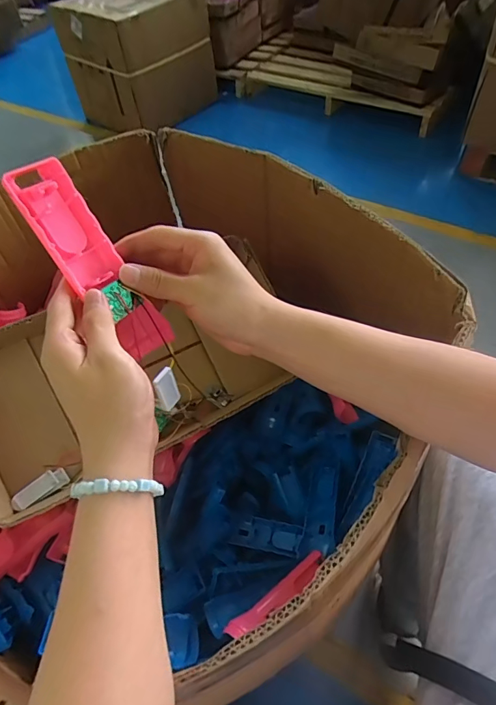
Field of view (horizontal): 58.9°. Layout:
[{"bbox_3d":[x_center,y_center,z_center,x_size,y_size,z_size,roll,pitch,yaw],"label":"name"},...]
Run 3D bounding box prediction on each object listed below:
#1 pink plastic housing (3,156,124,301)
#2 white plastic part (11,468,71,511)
[{"bbox_3d":[-0.132,-0.090,0.319,0.042,0.094,0.020,-35,19,-21],"label":"pink plastic housing"},{"bbox_3d":[-0.264,0.172,0.547,0.054,0.013,0.025,-32,81,-16],"label":"white plastic part"}]

